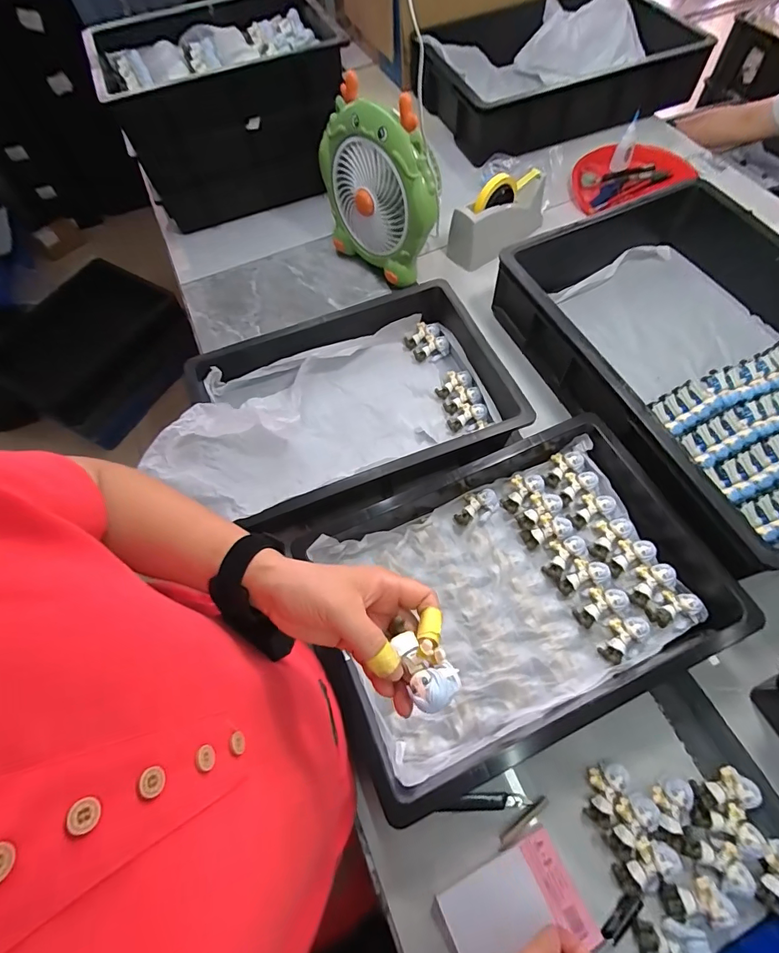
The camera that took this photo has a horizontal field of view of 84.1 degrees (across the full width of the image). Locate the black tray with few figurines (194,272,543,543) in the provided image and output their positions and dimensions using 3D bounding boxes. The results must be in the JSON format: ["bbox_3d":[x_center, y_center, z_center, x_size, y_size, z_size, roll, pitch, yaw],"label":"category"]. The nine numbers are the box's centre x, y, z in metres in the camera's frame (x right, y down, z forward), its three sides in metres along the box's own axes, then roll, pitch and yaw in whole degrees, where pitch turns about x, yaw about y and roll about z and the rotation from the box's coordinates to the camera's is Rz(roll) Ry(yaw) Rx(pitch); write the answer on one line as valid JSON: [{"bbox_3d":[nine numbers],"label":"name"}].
[{"bbox_3d":[-0.053,-0.119,0.655,0.422,0.127,0.324,-21,64,-6],"label":"black tray with few figurines"}]

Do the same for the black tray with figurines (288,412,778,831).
[{"bbox_3d":[0.149,0.138,0.527,0.450,0.084,0.311,-23,64,-8],"label":"black tray with figurines"}]

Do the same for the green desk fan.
[{"bbox_3d":[-0.018,-0.526,0.781,0.098,0.269,0.301,-34,66,-12],"label":"green desk fan"}]

